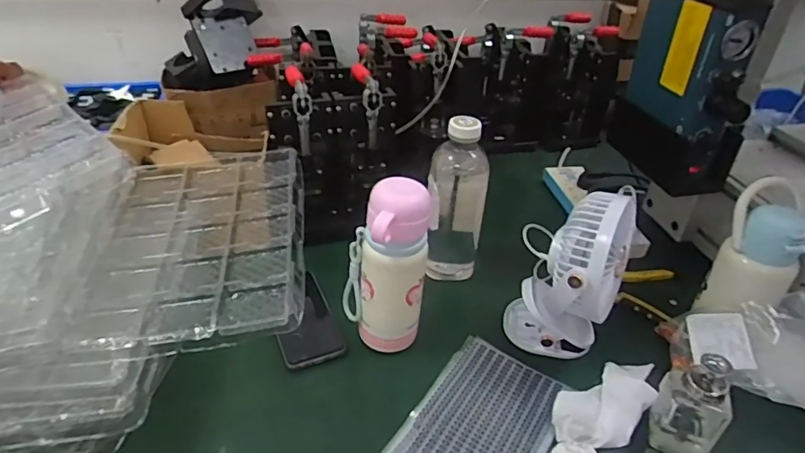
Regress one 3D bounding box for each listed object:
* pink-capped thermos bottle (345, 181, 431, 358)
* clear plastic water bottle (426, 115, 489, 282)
[{"bbox_3d":[-0.017,0.049,0.582,0.069,0.208,0.070,1,34,-1],"label":"pink-capped thermos bottle"},{"bbox_3d":[0.074,-0.030,0.697,0.071,0.235,0.064,7,36,5],"label":"clear plastic water bottle"}]

